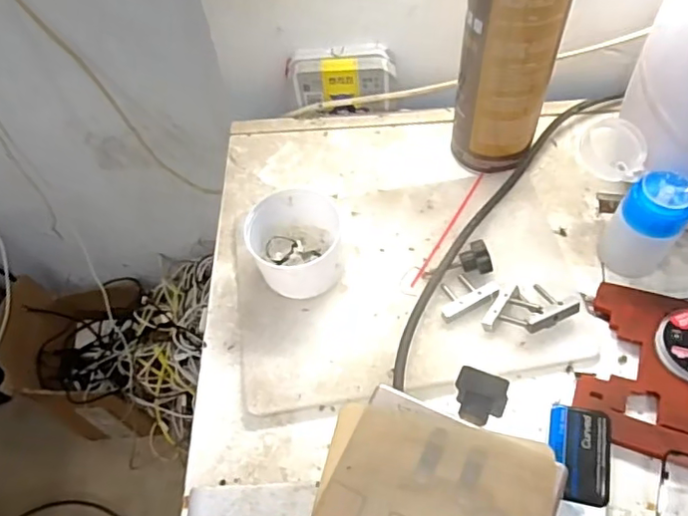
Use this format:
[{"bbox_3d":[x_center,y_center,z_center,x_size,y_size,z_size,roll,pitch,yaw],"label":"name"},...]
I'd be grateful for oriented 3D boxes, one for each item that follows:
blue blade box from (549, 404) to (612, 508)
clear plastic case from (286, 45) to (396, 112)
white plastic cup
[{"bbox_3d":[0.142,0.116,0.342,0.035,0.007,0.054,10,58,10],"label":"blue blade box"},{"bbox_3d":[-0.002,-0.157,0.508,0.089,0.054,0.029,0,57,4],"label":"clear plastic case"},{"bbox_3d":[-0.035,-0.011,0.414,0.062,0.050,0.076,-3,57,2],"label":"white plastic cup"}]

